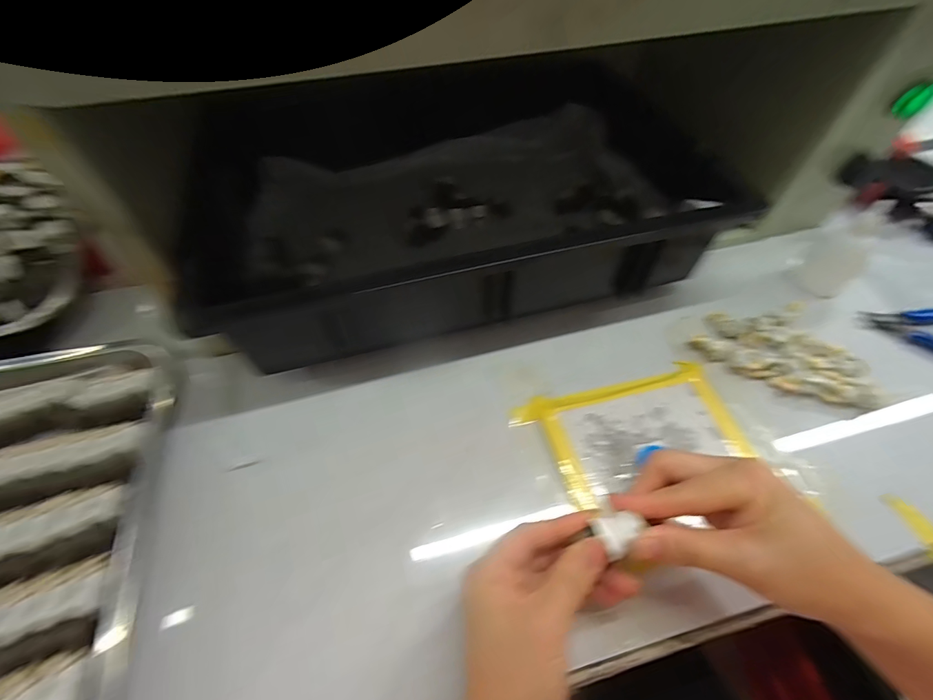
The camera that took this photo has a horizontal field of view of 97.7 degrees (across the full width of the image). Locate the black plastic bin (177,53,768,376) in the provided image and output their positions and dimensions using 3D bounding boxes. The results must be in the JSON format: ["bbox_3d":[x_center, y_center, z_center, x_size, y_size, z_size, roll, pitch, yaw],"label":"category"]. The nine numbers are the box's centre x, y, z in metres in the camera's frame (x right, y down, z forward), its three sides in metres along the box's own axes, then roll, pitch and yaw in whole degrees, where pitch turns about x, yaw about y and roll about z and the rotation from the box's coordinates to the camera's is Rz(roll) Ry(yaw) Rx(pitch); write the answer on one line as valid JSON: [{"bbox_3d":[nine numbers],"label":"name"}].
[{"bbox_3d":[-0.015,-0.158,0.403,0.442,0.093,0.282,-15,61,-11],"label":"black plastic bin"}]

